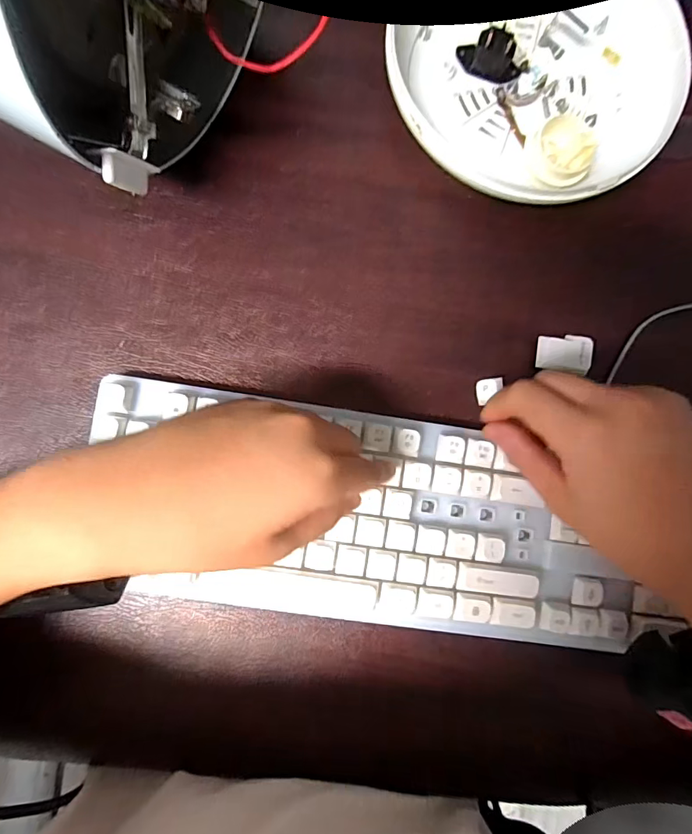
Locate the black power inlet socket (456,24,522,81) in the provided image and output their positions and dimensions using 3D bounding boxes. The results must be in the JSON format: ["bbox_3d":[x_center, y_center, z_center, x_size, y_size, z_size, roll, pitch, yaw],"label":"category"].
[{"bbox_3d":[0.102,-0.248,0.305,0.046,0.025,0.018,13,85,-2],"label":"black power inlet socket"}]

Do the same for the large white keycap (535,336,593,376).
[{"bbox_3d":[0.148,-0.044,0.302,0.034,0.014,0.025,6,85,-3],"label":"large white keycap"}]

